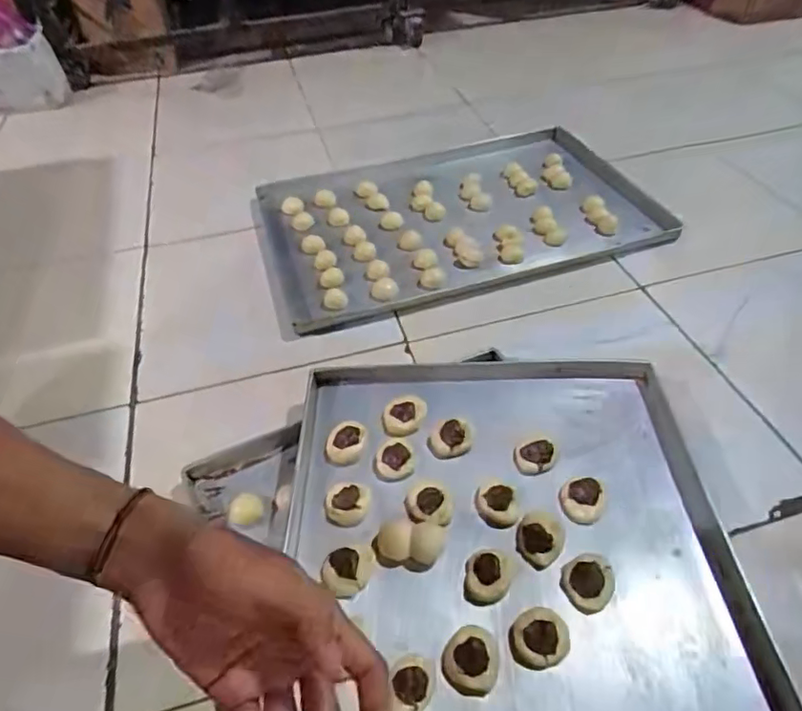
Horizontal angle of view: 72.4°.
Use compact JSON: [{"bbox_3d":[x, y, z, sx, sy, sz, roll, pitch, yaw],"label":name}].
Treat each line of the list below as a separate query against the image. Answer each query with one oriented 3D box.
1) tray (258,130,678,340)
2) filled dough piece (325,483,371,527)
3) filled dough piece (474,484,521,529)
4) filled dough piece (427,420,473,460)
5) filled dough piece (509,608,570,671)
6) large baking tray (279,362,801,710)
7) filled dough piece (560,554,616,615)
[{"bbox_3d":[0.108,-0.294,1.068,0.726,0.030,0.507,-15,47,-11],"label":"tray"},{"bbox_3d":[-0.059,0.164,0.604,0.045,0.021,0.044,-1,46,1],"label":"filled dough piece"},{"bbox_3d":[0.106,0.161,0.595,0.050,0.017,0.043,4,46,7],"label":"filled dough piece"},{"bbox_3d":[0.059,0.097,0.660,0.052,0.021,0.051,4,46,6],"label":"filled dough piece"},{"bbox_3d":[0.129,0.258,0.503,0.055,0.019,0.049,-25,50,-20],"label":"filled dough piece"},{"bbox_3d":[0.109,0.291,0.494,0.469,0.045,0.720,0,46,2],"label":"large baking tray"},{"bbox_3d":[0.185,0.221,0.536,0.054,0.014,0.047,-26,50,-21],"label":"filled dough piece"}]

